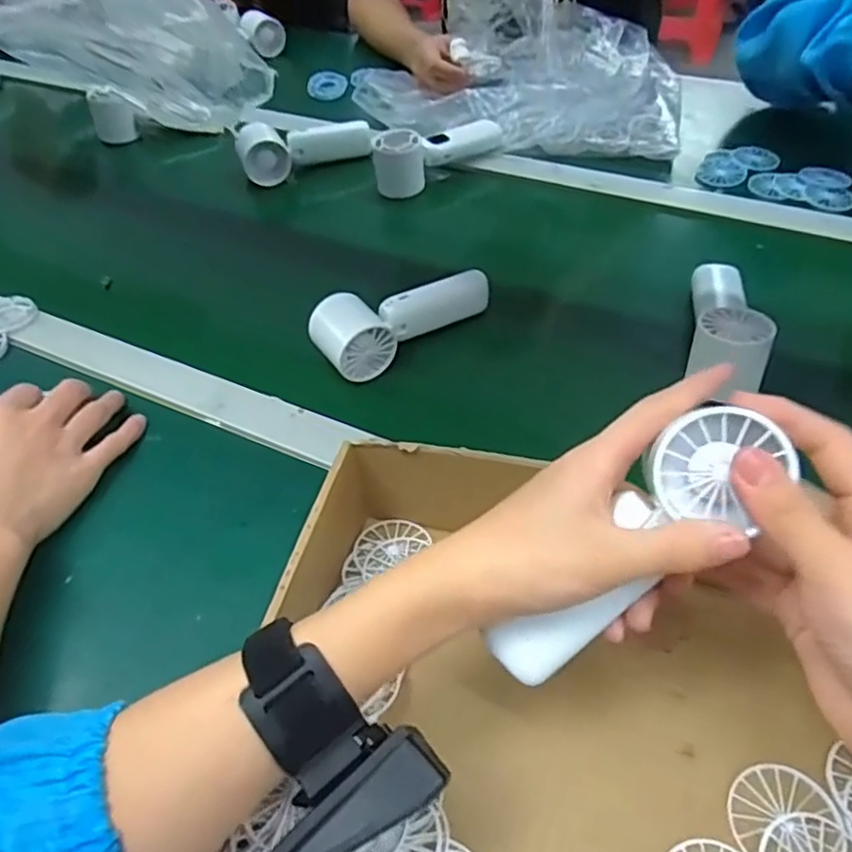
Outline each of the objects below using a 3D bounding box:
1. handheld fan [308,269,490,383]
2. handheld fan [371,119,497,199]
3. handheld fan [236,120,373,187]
[{"bbox_3d":[-0.025,-0.099,0.585,0.157,0.047,0.065,-32,53,-22],"label":"handheld fan"},{"bbox_3d":[0.014,-0.315,0.779,0.162,0.058,0.049,-20,49,-12],"label":"handheld fan"},{"bbox_3d":[-0.149,-0.337,0.822,0.155,0.050,0.065,-20,49,-12],"label":"handheld fan"}]

